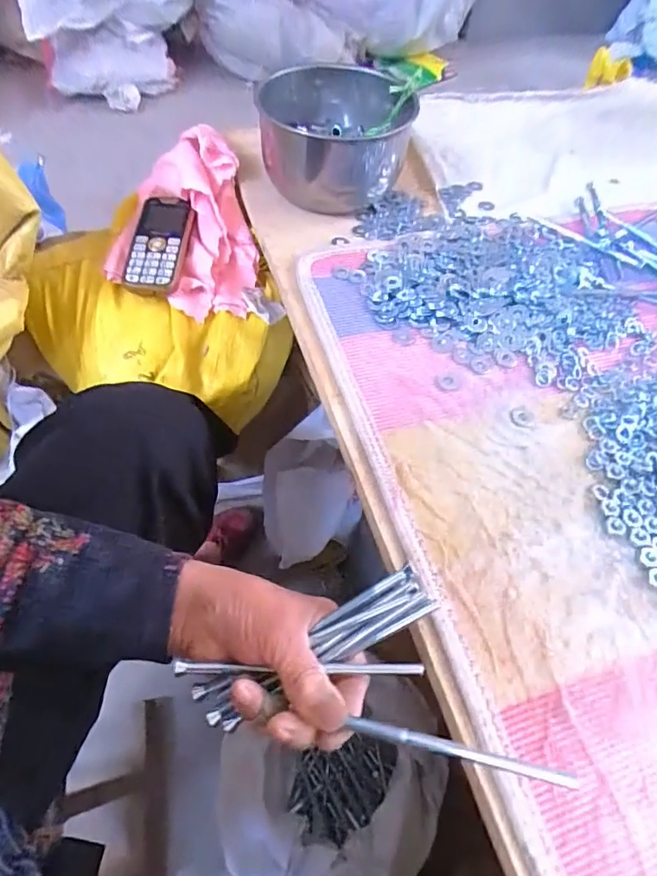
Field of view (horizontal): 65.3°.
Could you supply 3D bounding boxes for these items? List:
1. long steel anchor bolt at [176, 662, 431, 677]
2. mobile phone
[{"bbox_3d":[-0.019,0.136,0.300,0.146,0.006,0.006,-3,56,5],"label":"long steel anchor bolt"},{"bbox_3d":[-0.184,-0.207,0.551,0.061,0.021,0.112,7,74,-1],"label":"mobile phone"}]

